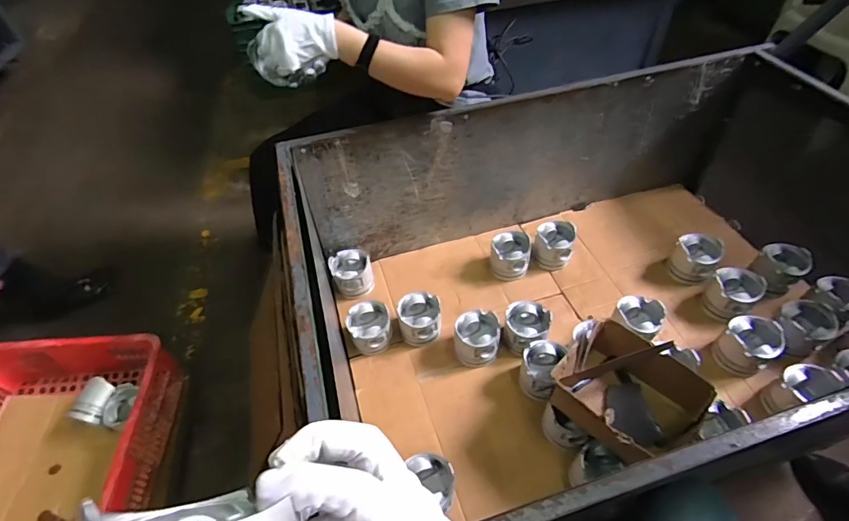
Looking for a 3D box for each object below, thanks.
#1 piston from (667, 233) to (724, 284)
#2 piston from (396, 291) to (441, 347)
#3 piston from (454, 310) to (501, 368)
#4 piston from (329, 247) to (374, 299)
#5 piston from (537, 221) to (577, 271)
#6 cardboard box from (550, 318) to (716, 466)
[{"bbox_3d":[0.608,-0.003,1.019,0.095,0.073,0.110,27,56,25],"label":"piston"},{"bbox_3d":[-0.008,0.127,0.975,0.089,0.077,0.088,-2,49,2],"label":"piston"},{"bbox_3d":[0.108,0.160,0.936,0.092,0.080,0.097,1,49,5],"label":"piston"},{"bbox_3d":[-0.170,0.031,1.067,0.089,0.074,0.095,-2,49,2],"label":"piston"},{"bbox_3d":[0.312,-0.036,1.098,0.093,0.082,0.094,13,51,15],"label":"piston"},{"bbox_3d":[0.333,0.221,0.750,0.180,0.094,0.201,-33,54,-23],"label":"cardboard box"}]

